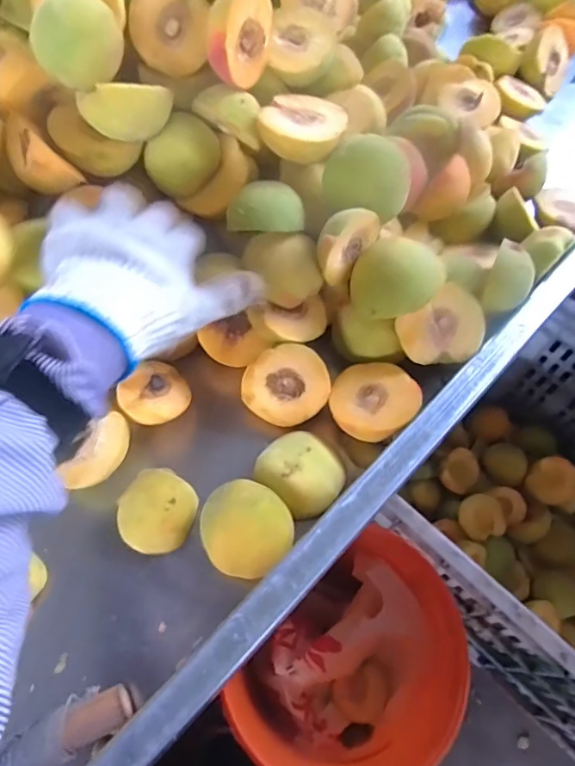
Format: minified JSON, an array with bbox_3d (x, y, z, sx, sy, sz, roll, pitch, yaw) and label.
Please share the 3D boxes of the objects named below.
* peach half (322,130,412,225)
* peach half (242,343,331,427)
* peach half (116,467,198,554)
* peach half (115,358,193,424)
[{"bbox_3d":[0.058,-0.150,0.362,0.061,0.025,0.057,10,103,14],"label":"peach half"},{"bbox_3d":[0.001,0.002,0.386,0.059,0.031,0.061,0,86,5],"label":"peach half"},{"bbox_3d":[-0.093,0.087,0.345,0.053,0.022,0.053,37,66,17],"label":"peach half"},{"bbox_3d":[-0.102,0.013,0.378,0.044,0.026,0.058,43,35,-4],"label":"peach half"}]

